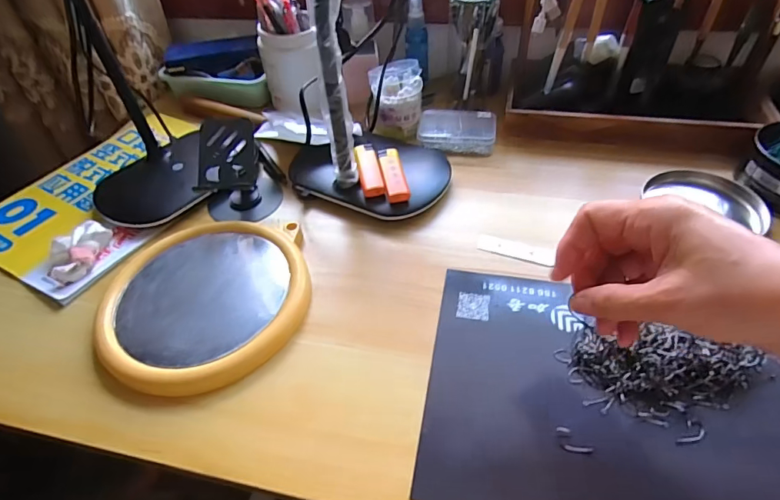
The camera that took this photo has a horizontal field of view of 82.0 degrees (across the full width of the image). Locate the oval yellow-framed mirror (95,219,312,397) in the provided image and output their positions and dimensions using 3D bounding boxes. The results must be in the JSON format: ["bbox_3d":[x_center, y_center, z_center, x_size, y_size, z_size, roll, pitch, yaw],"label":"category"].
[{"bbox_3d":[-0.167,0.035,0.411,0.179,0.020,0.202,-13,48,-9],"label":"oval yellow-framed mirror"}]

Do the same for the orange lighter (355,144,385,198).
[{"bbox_3d":[-0.023,-0.089,0.498,0.023,0.013,0.078,-9,47,-5],"label":"orange lighter"}]

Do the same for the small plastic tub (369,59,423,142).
[{"bbox_3d":[0.008,-0.187,0.563,0.063,0.075,0.053,0,47,4],"label":"small plastic tub"}]

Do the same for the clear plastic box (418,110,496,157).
[{"bbox_3d":[0.085,-0.151,0.567,0.093,0.027,0.066,4,47,8],"label":"clear plastic box"}]

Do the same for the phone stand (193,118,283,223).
[{"bbox_3d":[-0.174,-0.097,0.495,0.079,0.077,0.103,-18,48,-13],"label":"phone stand"}]

